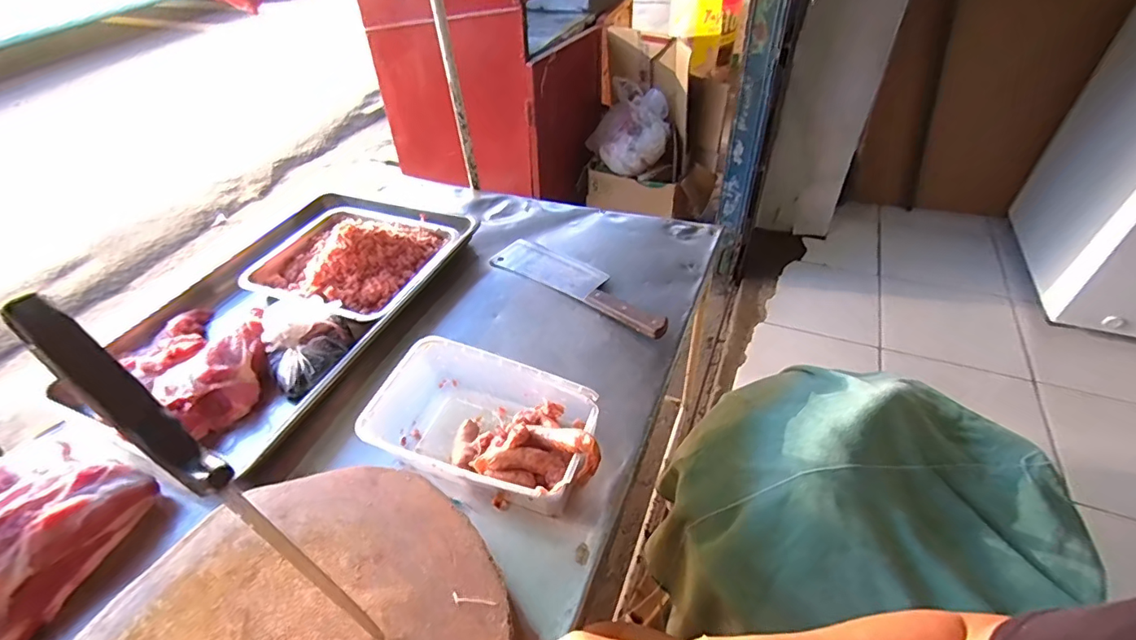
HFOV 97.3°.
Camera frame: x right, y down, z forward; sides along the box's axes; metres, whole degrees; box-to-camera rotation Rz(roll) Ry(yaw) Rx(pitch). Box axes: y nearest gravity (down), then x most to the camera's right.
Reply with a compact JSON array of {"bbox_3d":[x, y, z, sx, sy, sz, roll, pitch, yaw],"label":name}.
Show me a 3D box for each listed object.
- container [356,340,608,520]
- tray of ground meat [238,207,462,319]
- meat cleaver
[{"bbox_3d":[-0.092,0.123,0.586,0.267,0.081,0.148,13,45,17],"label":"container"},{"bbox_3d":[-0.379,-0.115,0.870,0.304,0.071,0.259,14,45,17],"label":"tray of ground meat"},{"bbox_3d":[0.020,-0.072,0.827,0.363,0.034,0.091,30,52,31],"label":"meat cleaver"}]

